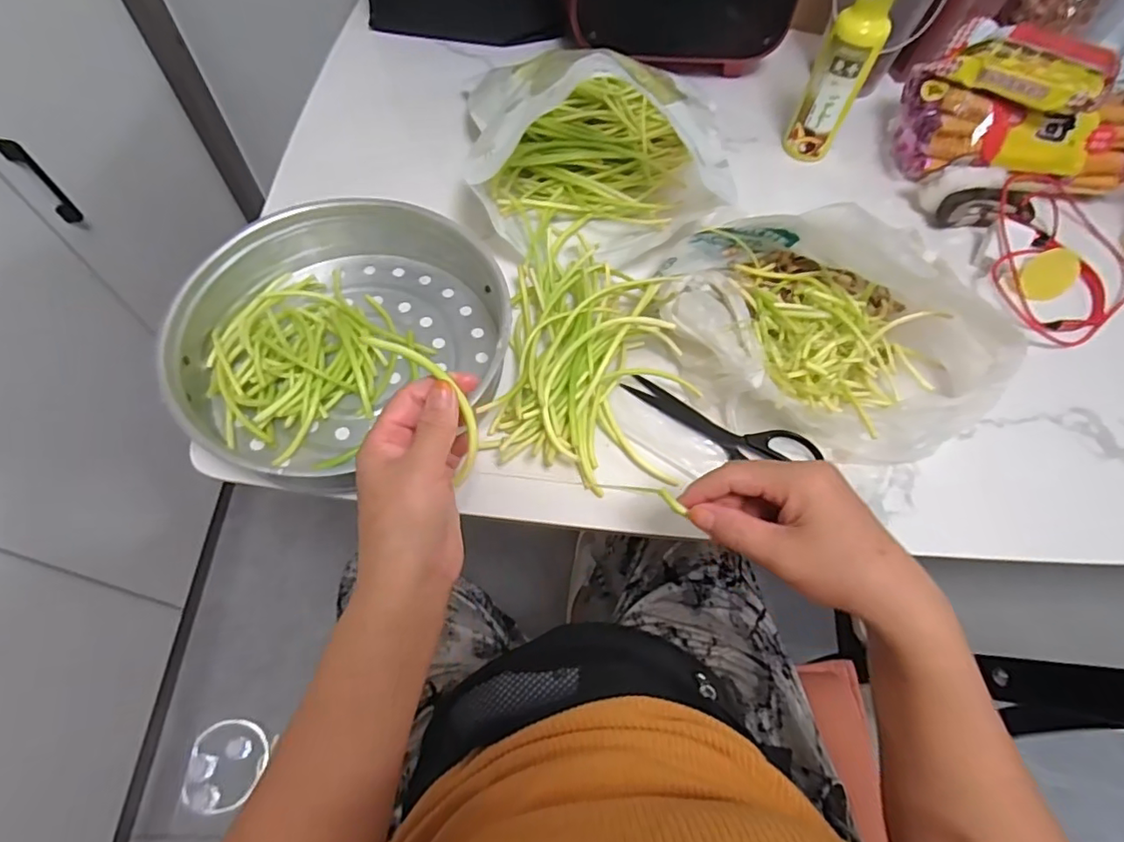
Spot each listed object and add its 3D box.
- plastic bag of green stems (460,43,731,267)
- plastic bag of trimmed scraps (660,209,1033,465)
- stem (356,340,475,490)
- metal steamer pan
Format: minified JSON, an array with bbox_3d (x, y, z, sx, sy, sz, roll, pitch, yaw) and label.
[{"bbox_3d":[0.039,-0.280,0.542,0.233,0.142,0.218,-1,62,-4],"label":"plastic bag of green stems"},{"bbox_3d":[0.219,-0.083,0.473,0.274,0.086,0.189,14,63,4],"label":"plastic bag of trimmed scraps"},{"bbox_3d":[-0.072,-0.009,0.320,0.033,0.014,0.098,-31,108,-18],"label":"stem"},{"bbox_3d":[-0.194,-0.081,0.474,0.225,0.074,0.254,39,67,16],"label":"metal steamer pan"}]

